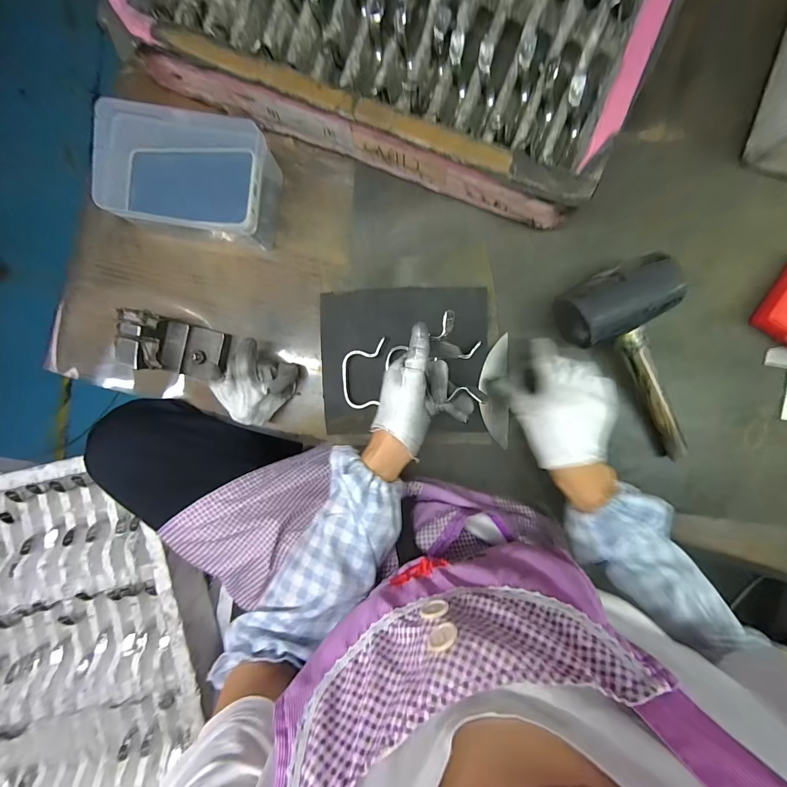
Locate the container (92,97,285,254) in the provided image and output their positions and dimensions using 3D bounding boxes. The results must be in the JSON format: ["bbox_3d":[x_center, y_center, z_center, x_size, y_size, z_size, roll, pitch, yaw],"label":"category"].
[{"bbox_3d":[-0.232,-0.244,0.423,0.184,0.072,0.118,10,93,2],"label":"container"}]

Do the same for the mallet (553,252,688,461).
[{"bbox_3d":[0.284,-0.029,0.417,0.115,0.070,0.233,-26,92,3],"label":"mallet"}]

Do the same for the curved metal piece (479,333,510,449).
[{"bbox_3d":[0.126,-0.002,0.455,0.039,0.005,0.135,-2,90,-11],"label":"curved metal piece"}]

